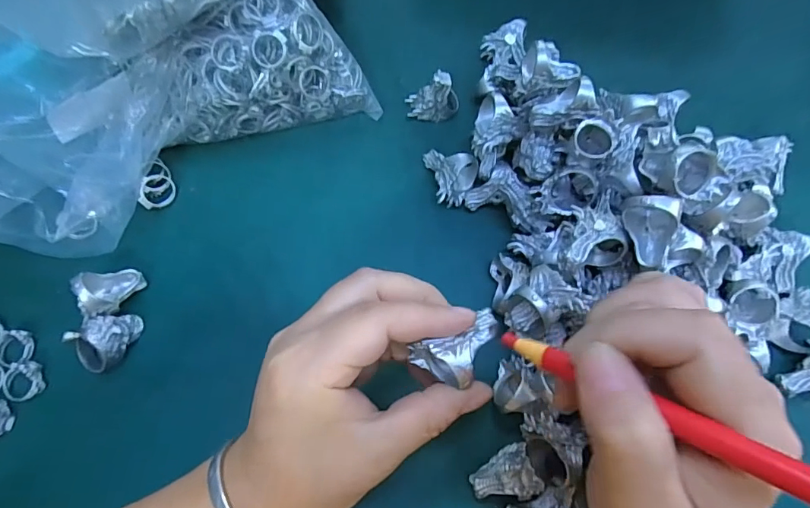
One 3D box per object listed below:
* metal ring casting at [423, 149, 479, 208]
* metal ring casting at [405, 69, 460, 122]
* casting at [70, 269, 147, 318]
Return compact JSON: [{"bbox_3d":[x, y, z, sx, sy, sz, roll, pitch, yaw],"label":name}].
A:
[{"bbox_3d":[0.026,-0.050,0.297,0.035,0.020,0.031,21,74,9],"label":"metal ring casting"},{"bbox_3d":[0.020,-0.107,0.309,0.036,0.035,0.018,-12,72,-2],"label":"metal ring casting"},{"bbox_3d":[-0.177,0.021,0.272,0.019,0.035,0.032,21,74,9],"label":"casting"}]

